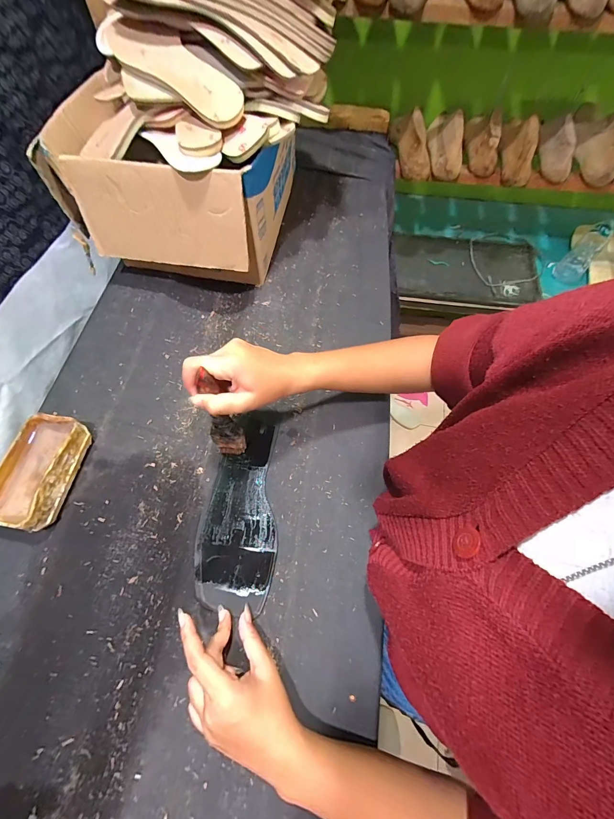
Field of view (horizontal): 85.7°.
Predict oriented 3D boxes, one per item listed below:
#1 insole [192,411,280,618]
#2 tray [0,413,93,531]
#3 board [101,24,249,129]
[{"bbox_3d":[-0.076,0.108,0.396,0.088,0.006,0.221,4,64,2],"label":"insole"},{"bbox_3d":[-0.310,0.071,0.384,0.071,0.045,0.122,8,65,4],"label":"tray"},{"bbox_3d":[-0.166,-0.410,0.395,0.226,0.018,0.051,39,93,10],"label":"board"}]

